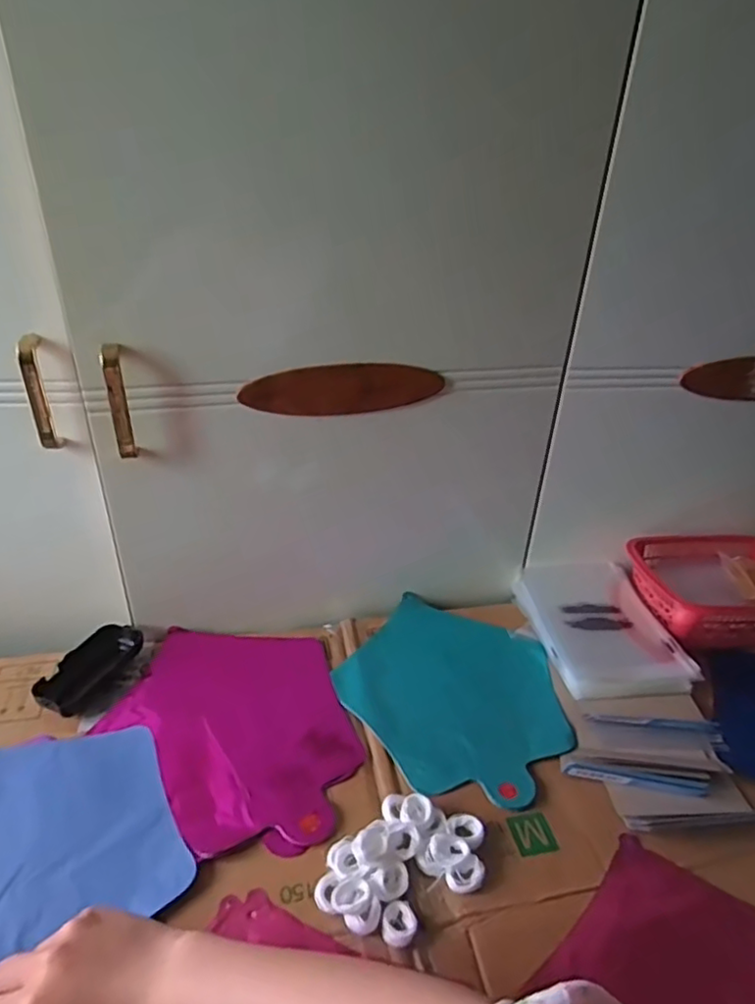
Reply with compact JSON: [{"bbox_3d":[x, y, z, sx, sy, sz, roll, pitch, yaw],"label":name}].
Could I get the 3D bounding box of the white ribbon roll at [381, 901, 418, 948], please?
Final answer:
[{"bbox_3d":[0.015,0.297,0.438,0.025,0.009,0.027,2,33,-1],"label":"white ribbon roll"}]

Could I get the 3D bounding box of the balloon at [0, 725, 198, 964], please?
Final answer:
[{"bbox_3d":[-0.280,0.262,0.482,0.222,0.018,0.201,-16,37,-27],"label":"balloon"}]

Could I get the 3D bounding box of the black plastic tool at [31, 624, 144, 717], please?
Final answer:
[{"bbox_3d":[-0.292,0.168,0.633,0.047,0.026,0.109,15,34,18],"label":"black plastic tool"}]

